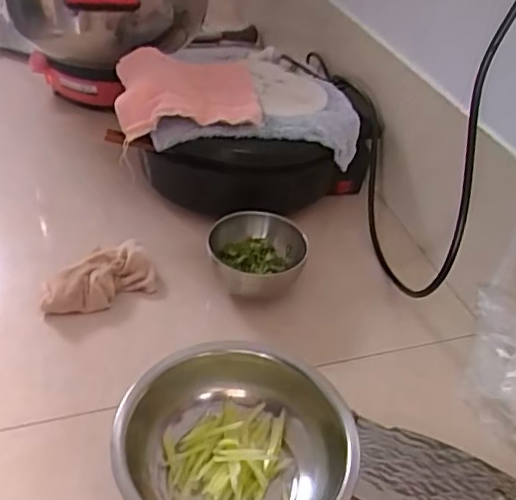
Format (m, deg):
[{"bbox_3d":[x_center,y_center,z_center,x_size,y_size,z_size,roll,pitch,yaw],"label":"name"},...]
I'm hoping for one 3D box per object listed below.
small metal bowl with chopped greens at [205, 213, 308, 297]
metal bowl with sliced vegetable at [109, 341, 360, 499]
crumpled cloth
[{"bbox_3d":[0.000,0.016,0.703,0.110,0.073,0.110,3,40,-3],"label":"small metal bowl with chopped greens"},{"bbox_3d":[-0.017,0.172,0.509,0.191,0.075,0.193,3,40,-3],"label":"metal bowl with sliced vegetable"},{"bbox_3d":[-0.185,0.037,0.688,0.134,0.034,0.078,-23,48,-30],"label":"crumpled cloth"}]

